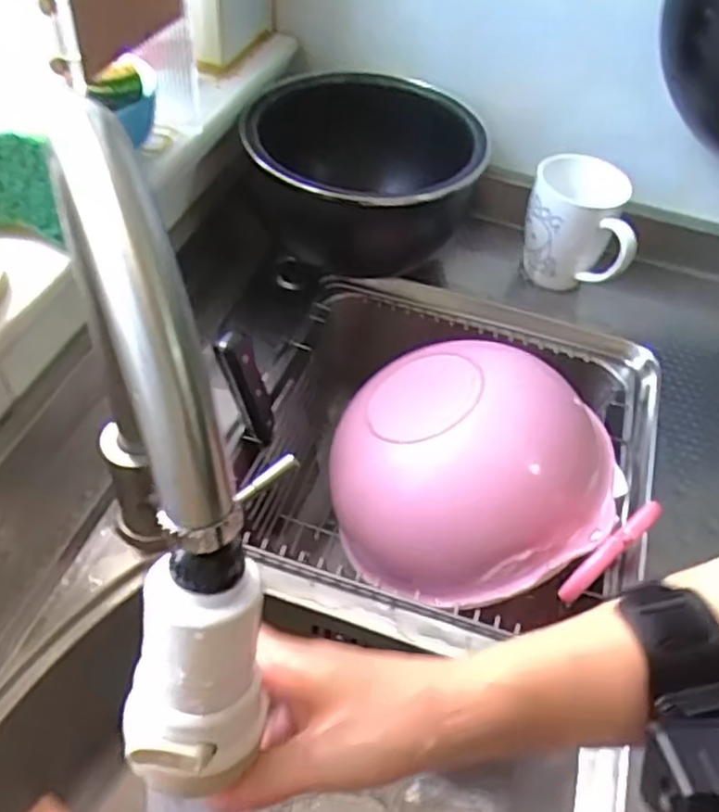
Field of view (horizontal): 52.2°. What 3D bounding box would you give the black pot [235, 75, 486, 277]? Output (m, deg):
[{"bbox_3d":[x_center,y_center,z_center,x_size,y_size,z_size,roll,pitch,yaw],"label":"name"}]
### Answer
[{"bbox_3d":[-0.001,-0.219,0.702,0.214,0.110,0.206,17,50,8],"label":"black pot"}]

